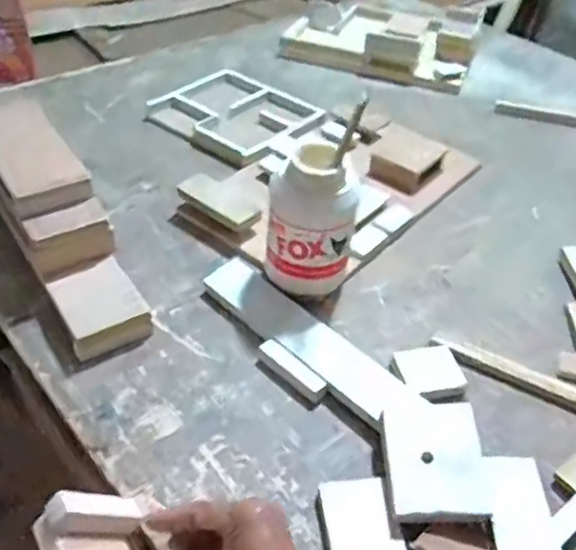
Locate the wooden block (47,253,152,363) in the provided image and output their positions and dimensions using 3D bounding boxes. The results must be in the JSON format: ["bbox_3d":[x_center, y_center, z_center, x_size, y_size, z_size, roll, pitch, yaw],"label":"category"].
[{"bbox_3d":[-0.195,0.034,0.653,0.081,0.042,0.105,-22,49,-26],"label":"wooden block"}]

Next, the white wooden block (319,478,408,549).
[{"bbox_3d":[0.059,0.208,0.519,0.059,0.014,0.074,-5,43,-11],"label":"white wooden block"}]

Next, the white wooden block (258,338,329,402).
[{"bbox_3d":[0.004,0.095,0.627,0.081,0.016,0.021,35,50,29],"label":"white wooden block"}]

